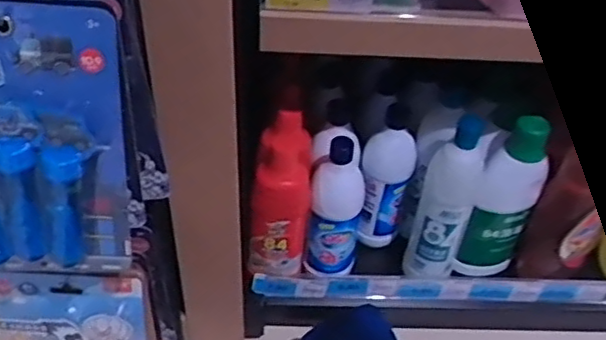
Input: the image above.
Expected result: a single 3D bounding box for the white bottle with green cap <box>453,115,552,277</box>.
[{"bbox_3d":[0.239,0.030,0.782,0.078,0.238,0.052,1,41,-4],"label":"white bottle with green cap"}]

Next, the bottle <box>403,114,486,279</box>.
[{"bbox_3d":[0.174,0.037,0.769,0.068,0.233,0.068,15,46,11],"label":"bottle"}]

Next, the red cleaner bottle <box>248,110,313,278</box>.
[{"bbox_3d":[-0.026,0.031,0.759,0.067,0.206,0.082,4,45,0],"label":"red cleaner bottle"}]

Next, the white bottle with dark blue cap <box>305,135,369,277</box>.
[{"bbox_3d":[0.043,0.037,0.771,0.064,0.193,0.077,8,45,4],"label":"white bottle with dark blue cap"}]

